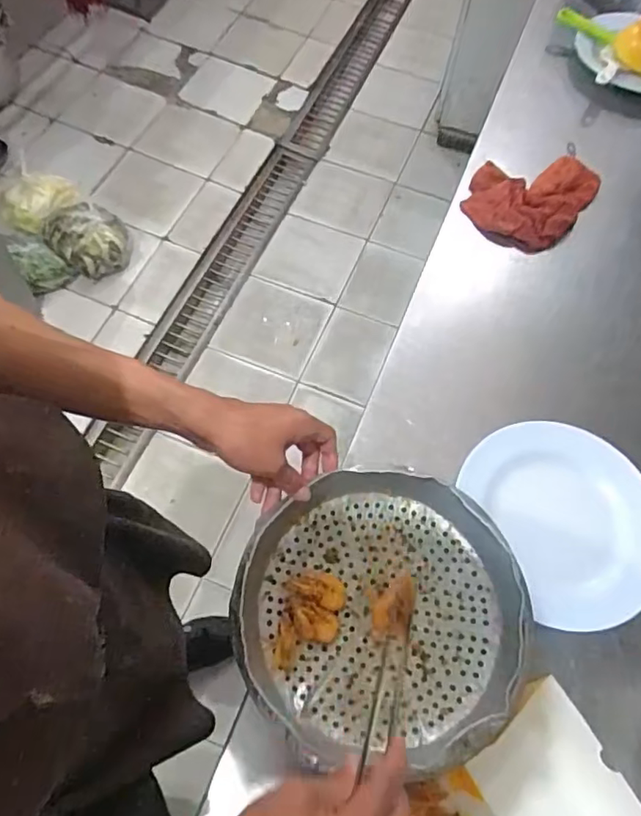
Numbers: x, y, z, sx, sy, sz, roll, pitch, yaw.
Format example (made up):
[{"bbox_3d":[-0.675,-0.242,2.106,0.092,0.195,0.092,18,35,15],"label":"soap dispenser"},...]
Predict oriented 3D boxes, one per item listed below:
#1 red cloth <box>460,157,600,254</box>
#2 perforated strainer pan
[{"bbox_3d":[0.309,-0.322,0.822,0.157,0.030,0.213,35,67,14],"label":"red cloth"},{"bbox_3d":[0.054,0.176,0.500,0.247,0.055,0.231,5,63,0],"label":"perforated strainer pan"}]

